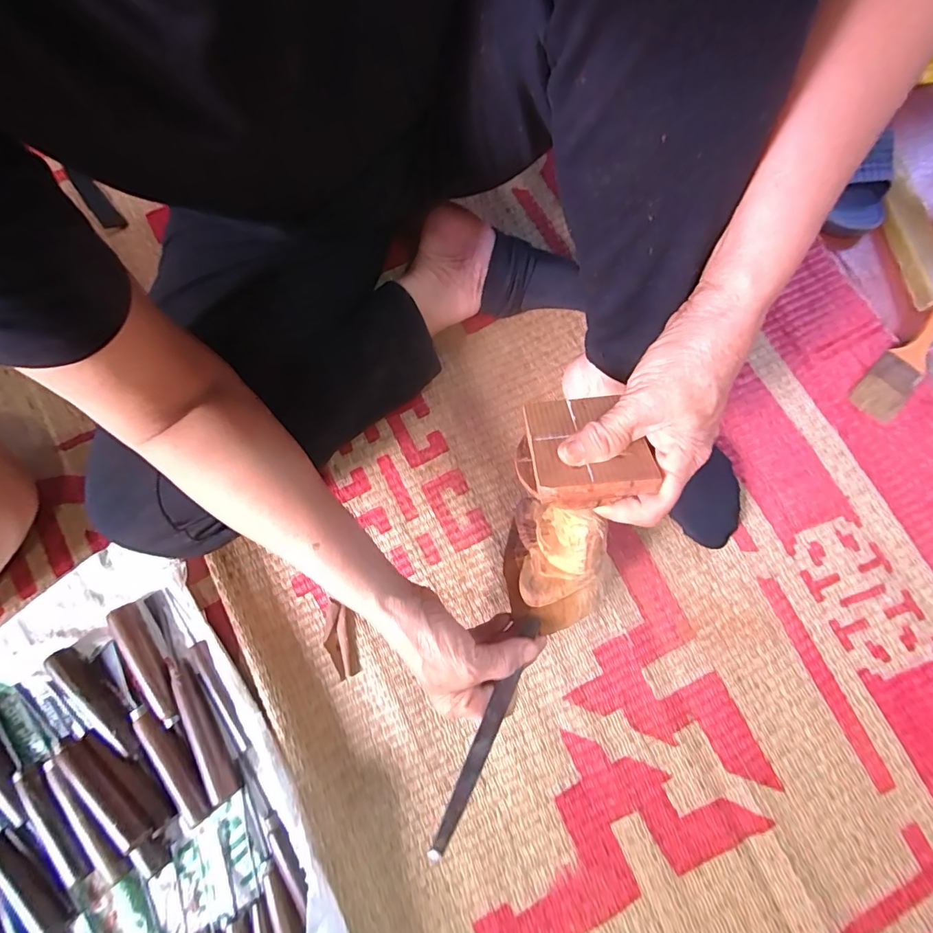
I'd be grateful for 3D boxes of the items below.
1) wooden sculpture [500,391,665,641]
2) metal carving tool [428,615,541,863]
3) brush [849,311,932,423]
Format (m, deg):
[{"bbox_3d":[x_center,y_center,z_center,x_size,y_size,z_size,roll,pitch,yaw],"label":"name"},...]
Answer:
[{"bbox_3d":[0.071,0.038,0.347,0.072,0.168,0.087,5,44,2],"label":"wooden sculpture"},{"bbox_3d":[0.017,0.181,0.329,0.013,0.008,0.163,27,59,7],"label":"metal carving tool"},{"bbox_3d":[0.463,-0.124,0.479,0.044,0.010,0.177,37,89,8],"label":"brush"}]

